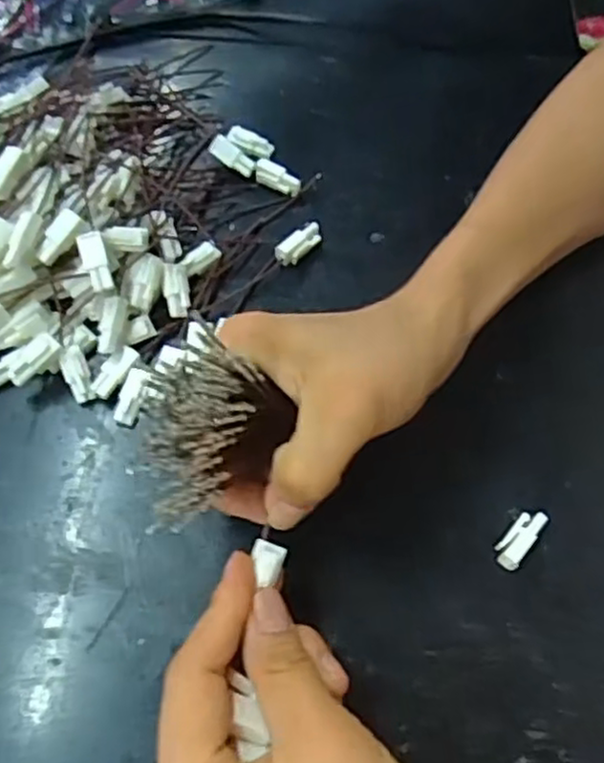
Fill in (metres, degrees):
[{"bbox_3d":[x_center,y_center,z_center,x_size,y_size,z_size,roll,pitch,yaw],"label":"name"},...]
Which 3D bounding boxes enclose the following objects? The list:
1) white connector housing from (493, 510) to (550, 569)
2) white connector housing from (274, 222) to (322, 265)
[{"bbox_3d":[0.088,0.063,0.284,0.010,0.010,0.026,36,68,15],"label":"white connector housing"},{"bbox_3d":[-0.001,-0.068,0.348,0.010,0.011,0.026,42,69,17],"label":"white connector housing"}]

